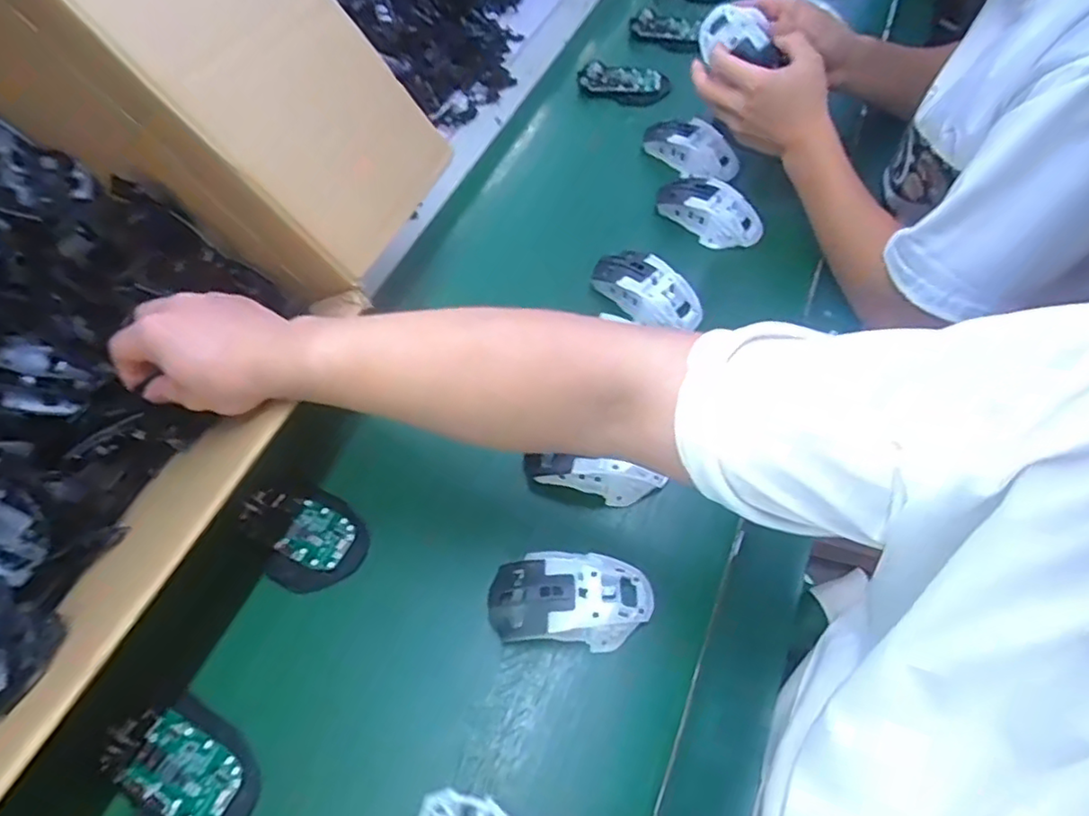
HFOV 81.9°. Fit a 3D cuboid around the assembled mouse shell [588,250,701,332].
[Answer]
[{"bbox_3d":[0.100,-0.116,0.610,0.118,0.034,0.057,38,66,21],"label":"assembled mouse shell"}]

